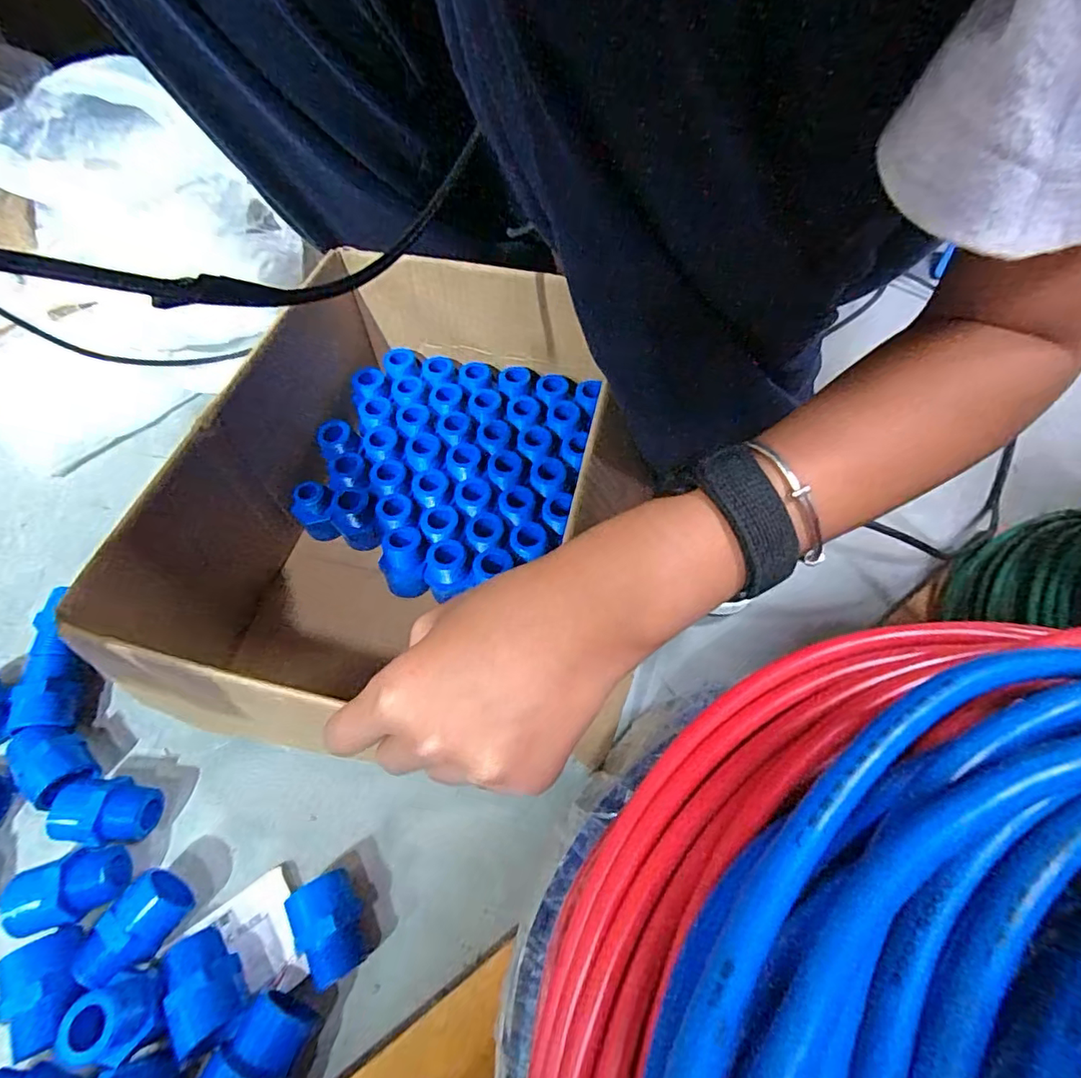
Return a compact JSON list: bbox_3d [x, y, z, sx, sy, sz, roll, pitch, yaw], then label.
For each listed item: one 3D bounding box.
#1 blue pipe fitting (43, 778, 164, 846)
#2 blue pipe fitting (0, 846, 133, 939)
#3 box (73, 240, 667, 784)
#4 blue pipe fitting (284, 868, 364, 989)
[{"bbox_3d":[-0.239,0.152,0.293,0.043,0.030,0.032,4,59,2],"label":"blue pipe fitting"},{"bbox_3d":[-0.244,0.182,0.274,0.044,0.032,0.031,-14,60,-9],"label":"blue pipe fitting"},{"bbox_3d":[-0.086,-0.027,0.353,0.204,0.141,0.307,12,60,6],"label":"box"},{"bbox_3d":[-0.105,0.195,0.266,0.032,0.031,0.044,-32,65,-18],"label":"blue pipe fitting"}]

